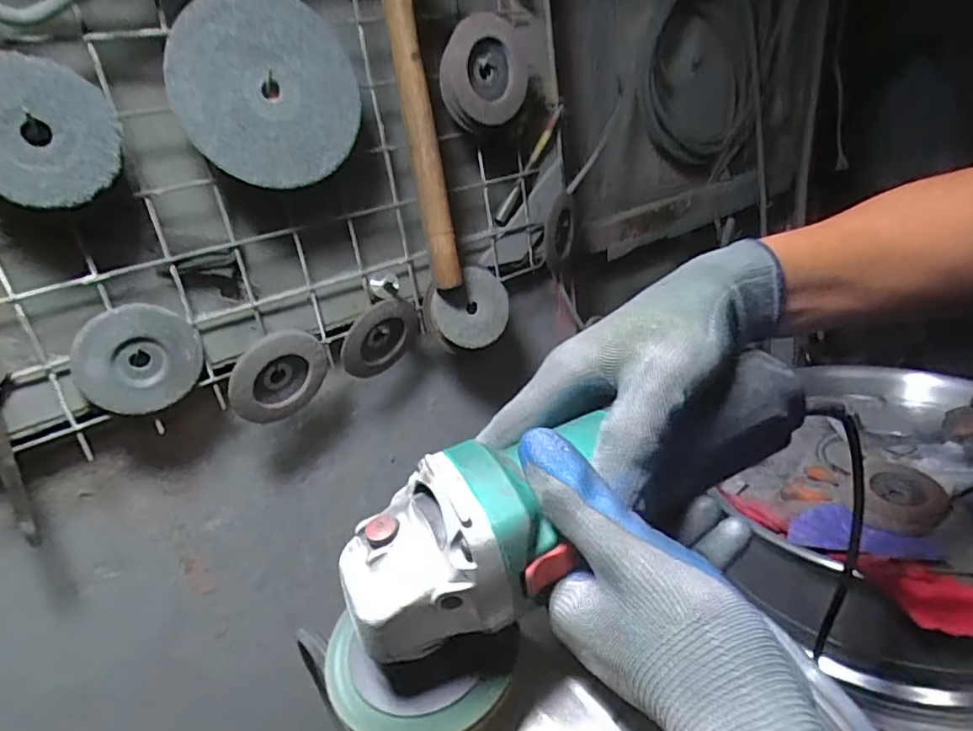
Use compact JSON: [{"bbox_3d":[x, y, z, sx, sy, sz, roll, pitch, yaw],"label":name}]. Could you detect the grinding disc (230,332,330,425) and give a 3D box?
[{"bbox_3d":[-0.196,0.011,0.556,0.014,0.091,0.096,33,87,36],"label":"grinding disc"}]

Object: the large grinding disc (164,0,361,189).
[{"bbox_3d":[-0.178,-0.230,0.489,0.150,0.142,0.024,-20,25,-28],"label":"large grinding disc"}]

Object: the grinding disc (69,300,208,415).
[{"bbox_3d":[-0.288,-0.006,0.490,0.092,0.087,0.014,-19,25,-27],"label":"grinding disc"}]

